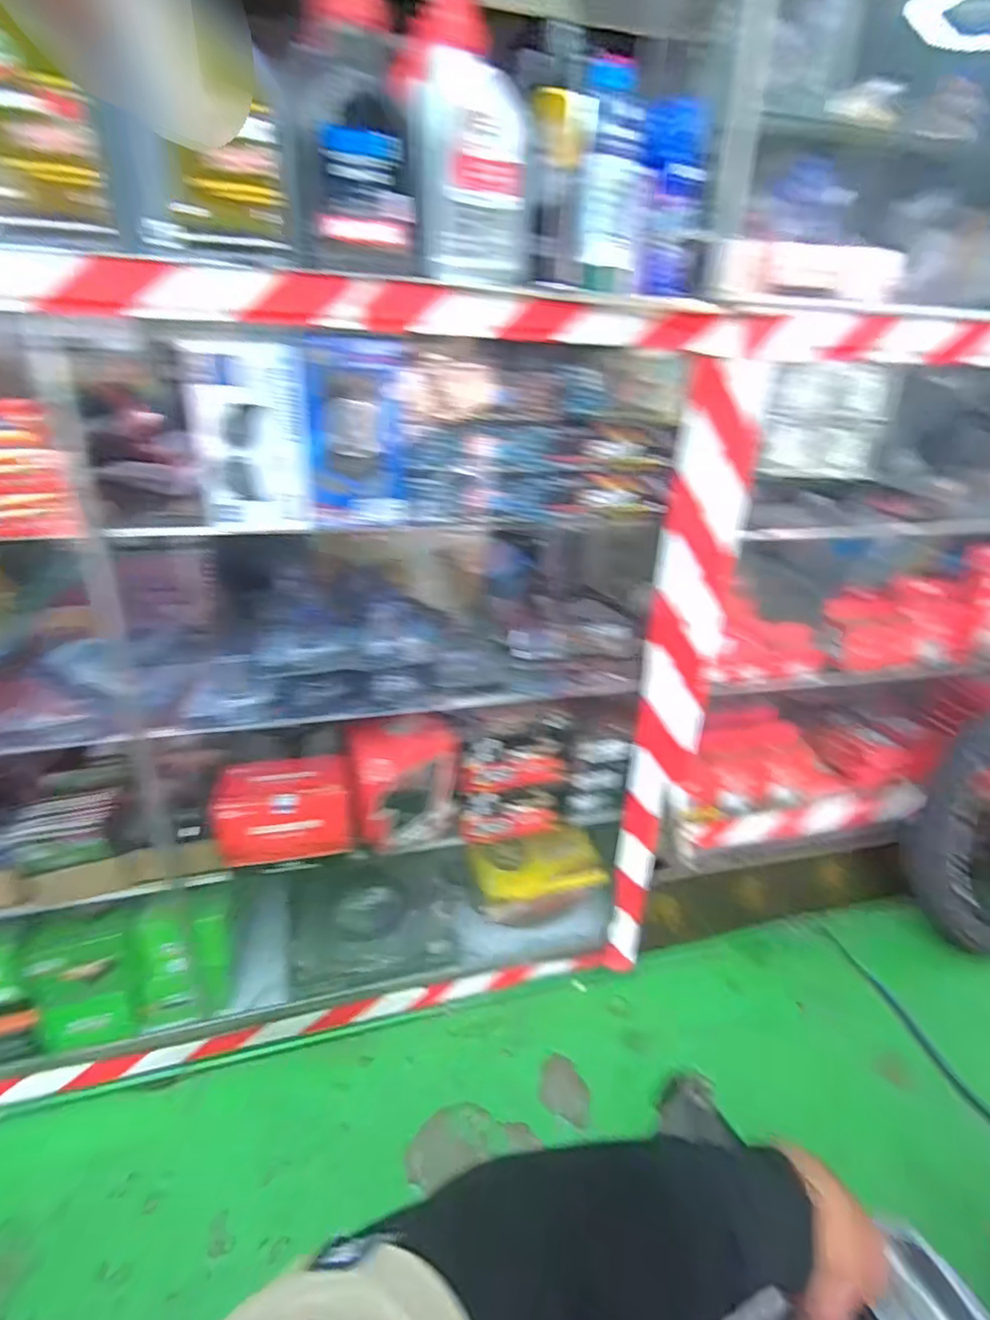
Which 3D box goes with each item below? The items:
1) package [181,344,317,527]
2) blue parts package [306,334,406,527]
[{"bbox_3d":[-0.244,-0.222,0.610,0.104,0.170,0.023,-4,24,-11],"label":"package"},{"bbox_3d":[-0.147,-0.236,0.644,0.102,0.175,0.022,-6,24,-15],"label":"blue parts package"}]

